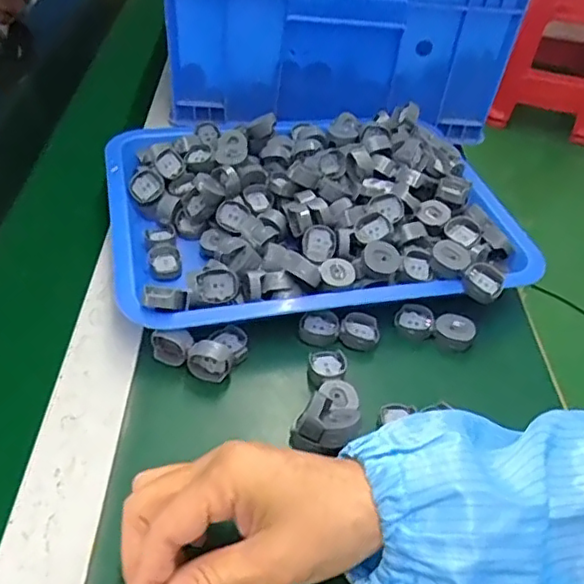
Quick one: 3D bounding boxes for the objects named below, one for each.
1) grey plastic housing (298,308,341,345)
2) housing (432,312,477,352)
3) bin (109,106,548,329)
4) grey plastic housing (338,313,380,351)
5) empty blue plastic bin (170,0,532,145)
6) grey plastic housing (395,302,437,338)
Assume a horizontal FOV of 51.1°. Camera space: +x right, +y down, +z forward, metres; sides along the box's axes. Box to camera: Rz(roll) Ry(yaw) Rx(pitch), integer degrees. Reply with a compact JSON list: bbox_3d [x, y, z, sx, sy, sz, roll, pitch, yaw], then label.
[{"bbox_3d":[0.021,0.024,0.451,0.029,0.017,0.023,13,43,8],"label":"grey plastic housing"},{"bbox_3d":[0.121,0.030,0.455,0.029,0.014,0.025,15,43,10],"label":"housing"},{"bbox_3d":[0.016,-0.075,0.525,0.333,0.061,0.259,-4,44,-11],"label":"bin"},{"bbox_3d":[0.050,0.029,0.448,0.029,0.012,0.025,6,43,0],"label":"grey plastic housing"},{"bbox_3d":[0.037,-0.389,0.764,0.380,0.154,0.477,4,43,-2],"label":"empty blue plastic bin"},{"bbox_3d":[0.093,0.022,0.461,0.030,0.014,0.024,18,44,13],"label":"grey plastic housing"}]

